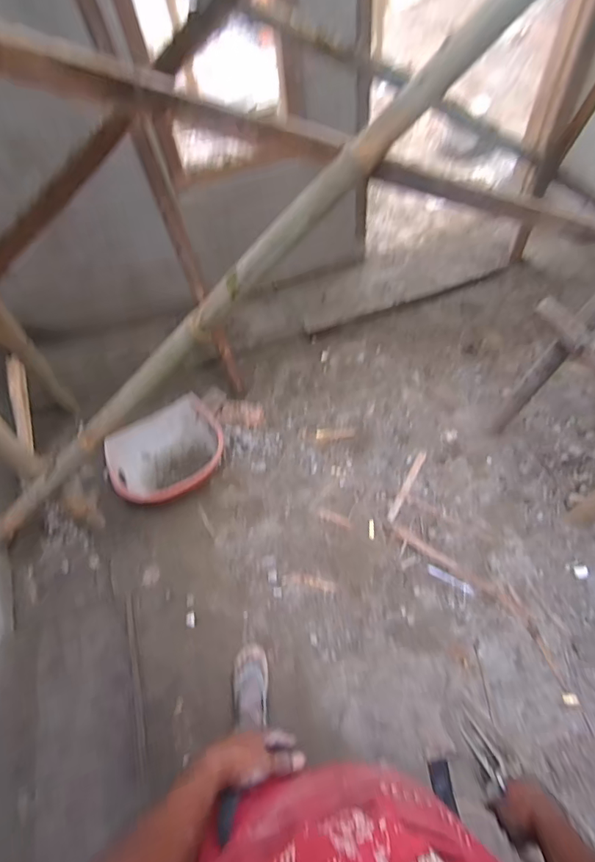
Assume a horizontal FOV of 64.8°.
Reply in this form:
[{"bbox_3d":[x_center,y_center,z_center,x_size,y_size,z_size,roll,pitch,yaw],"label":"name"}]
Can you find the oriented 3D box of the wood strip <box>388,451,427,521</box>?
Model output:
[{"bbox_3d":[0.386,0.191,1.653,0.027,0.008,0.288,25,64,20],"label":"wood strip"}]

